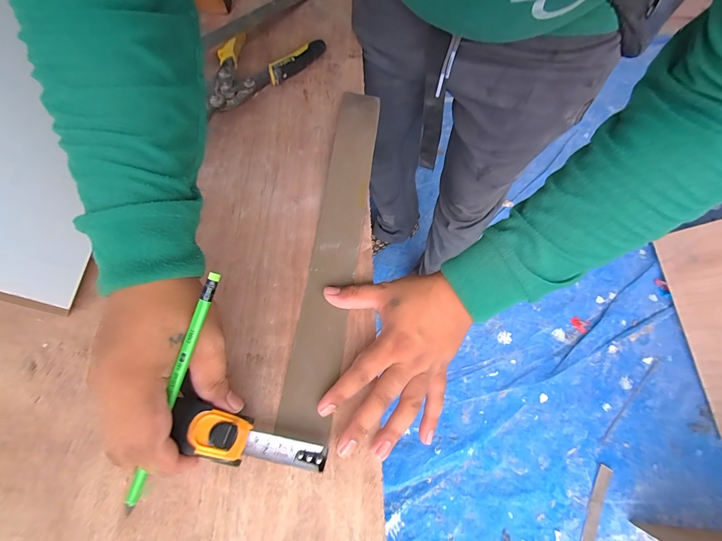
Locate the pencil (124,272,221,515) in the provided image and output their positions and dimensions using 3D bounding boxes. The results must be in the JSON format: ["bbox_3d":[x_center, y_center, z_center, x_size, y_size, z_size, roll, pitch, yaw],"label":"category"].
[{"bbox_3d":[-0.123,0.078,0.211,0.008,0.007,0.160,20,90,7],"label":"pencil"}]

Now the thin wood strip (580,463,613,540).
[{"bbox_3d":[0.559,0.587,0.785,0.029,0.013,0.232,31,67,12],"label":"thin wood strip"}]

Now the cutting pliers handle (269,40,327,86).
[{"bbox_3d":[-0.091,-0.299,0.470,0.016,0.028,0.107,36,68,14],"label":"cutting pliers handle"}]

